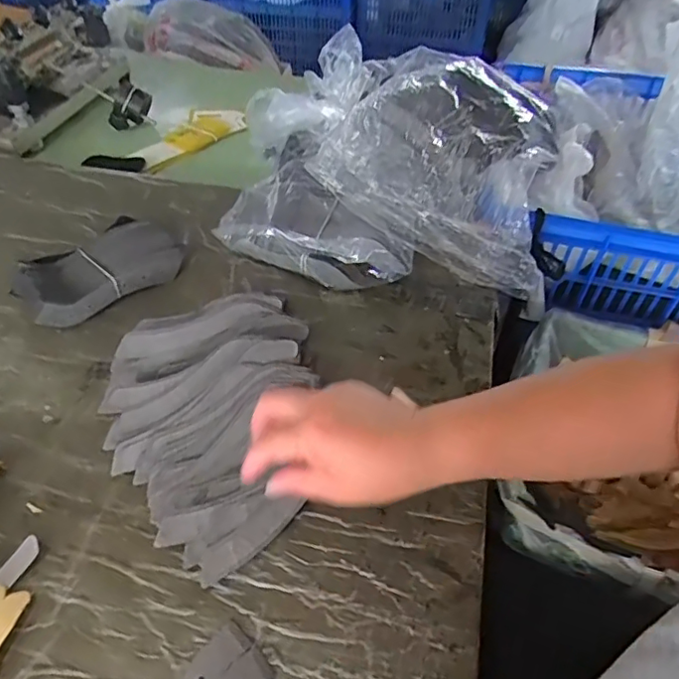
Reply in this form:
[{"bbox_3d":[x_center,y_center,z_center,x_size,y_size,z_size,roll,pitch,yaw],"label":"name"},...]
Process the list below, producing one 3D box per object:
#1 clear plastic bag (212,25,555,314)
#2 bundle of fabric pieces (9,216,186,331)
[{"bbox_3d":[0.071,-0.247,0.729,0.397,0.136,0.439,13,48,10],"label":"clear plastic bag"},{"bbox_3d":[-0.267,-0.078,0.634,0.173,0.040,0.097,-32,55,-27],"label":"bundle of fabric pieces"}]

